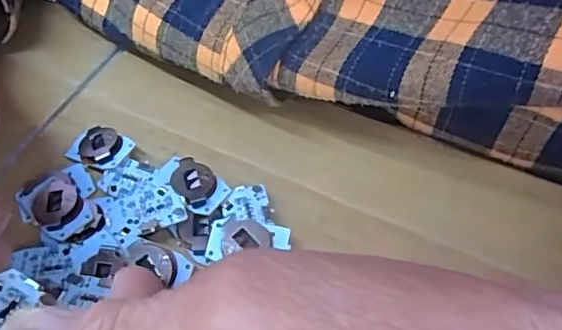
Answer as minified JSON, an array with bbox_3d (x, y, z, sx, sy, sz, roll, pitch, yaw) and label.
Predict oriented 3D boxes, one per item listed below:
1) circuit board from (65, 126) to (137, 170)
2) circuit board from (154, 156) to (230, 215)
[{"bbox_3d":[-0.076,-0.006,0.235,0.026,0.009,0.018,23,59,20],"label":"circuit board"},{"bbox_3d":[-0.036,0.008,0.221,0.029,0.007,0.017,30,61,23],"label":"circuit board"}]

